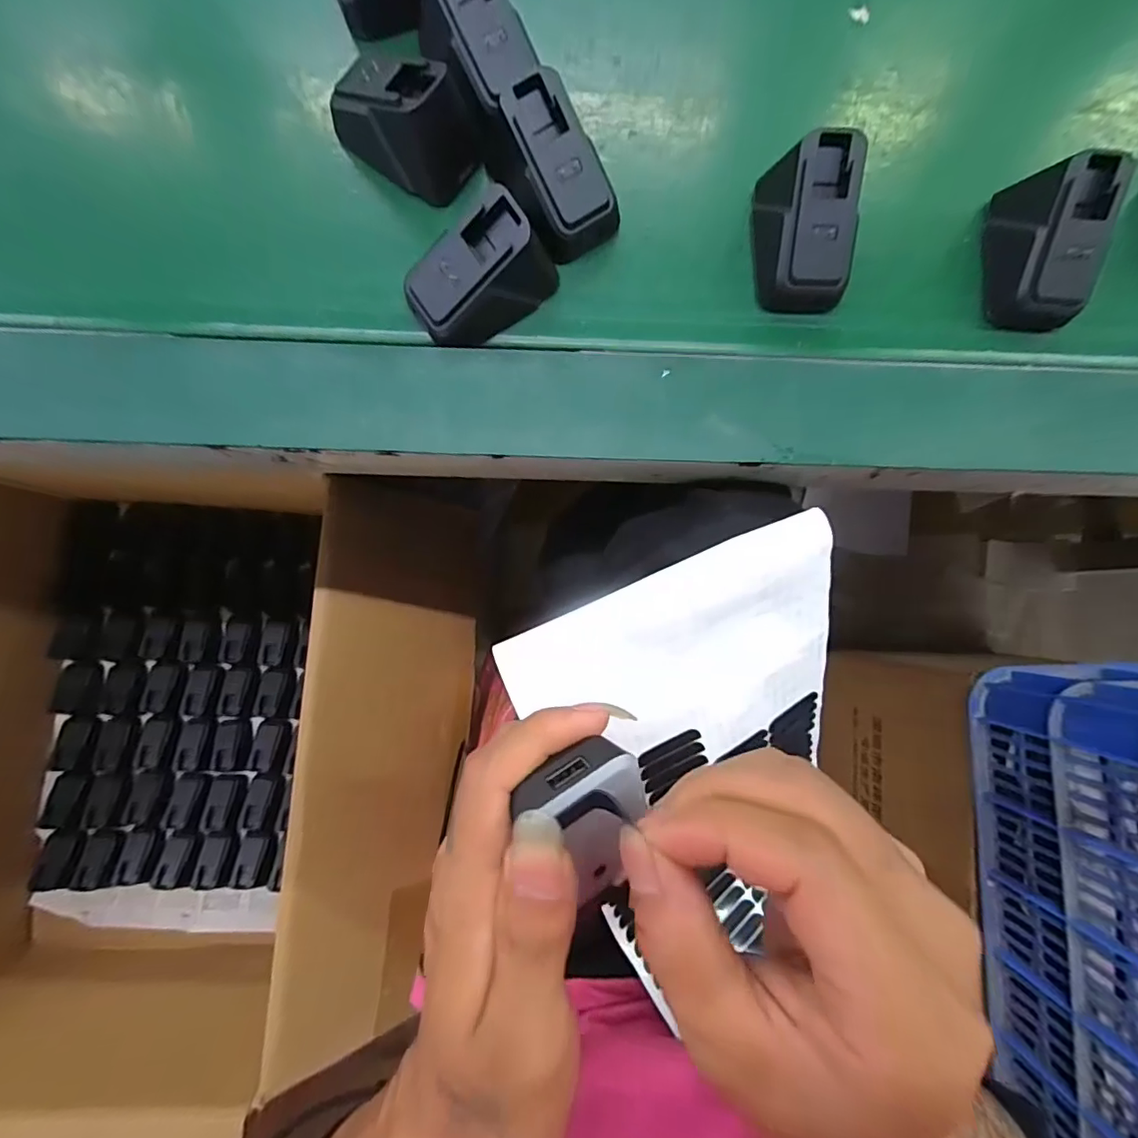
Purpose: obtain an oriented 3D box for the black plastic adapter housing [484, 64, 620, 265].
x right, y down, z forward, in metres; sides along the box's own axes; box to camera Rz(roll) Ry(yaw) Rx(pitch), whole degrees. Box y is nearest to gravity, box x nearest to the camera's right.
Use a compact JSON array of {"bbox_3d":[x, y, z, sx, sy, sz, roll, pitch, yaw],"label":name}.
[{"bbox_3d":[-0.007,-0.183,0.252,0.041,0.037,0.060,-39,88,-4],"label":"black plastic adapter housing"}]

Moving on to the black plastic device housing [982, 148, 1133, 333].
[{"bbox_3d":[0.230,-0.154,0.258,0.037,0.038,0.066,0,86,-1],"label":"black plastic device housing"}]

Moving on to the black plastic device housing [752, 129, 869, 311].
[{"bbox_3d":[0.113,-0.162,0.256,0.039,0.039,0.066,-3,86,-2],"label":"black plastic device housing"}]

